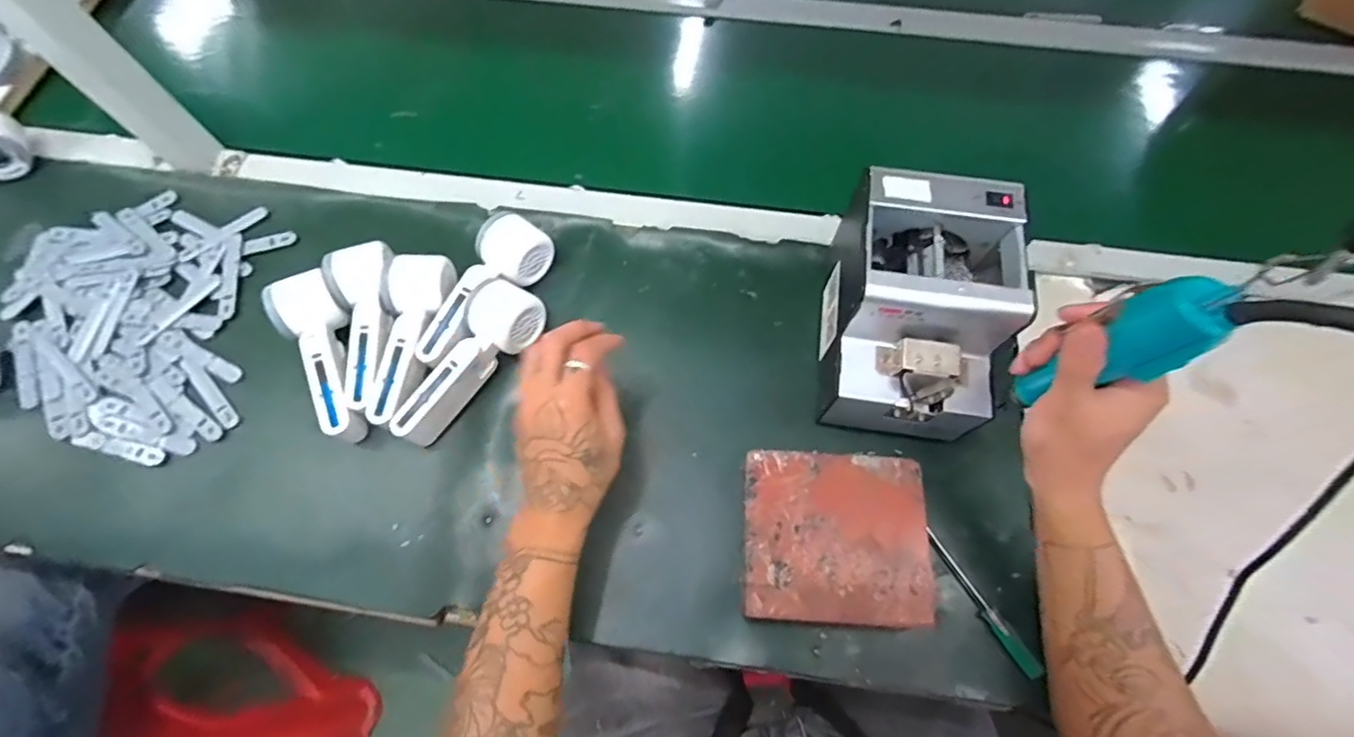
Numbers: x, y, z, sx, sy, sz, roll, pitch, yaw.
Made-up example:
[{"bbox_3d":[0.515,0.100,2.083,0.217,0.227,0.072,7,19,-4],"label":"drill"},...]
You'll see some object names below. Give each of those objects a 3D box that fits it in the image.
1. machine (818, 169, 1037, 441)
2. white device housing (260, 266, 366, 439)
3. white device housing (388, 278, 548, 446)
[{"bbox_3d":[0.201,-0.045,0.488,0.124,0.150,0.176,7,67,2],"label":"machine"},{"bbox_3d":[-0.318,-0.011,0.522,0.052,0.060,0.148,-29,70,-12],"label":"white device housing"},{"bbox_3d":[-0.192,-0.006,0.526,0.062,0.054,0.165,36,71,13],"label":"white device housing"}]

